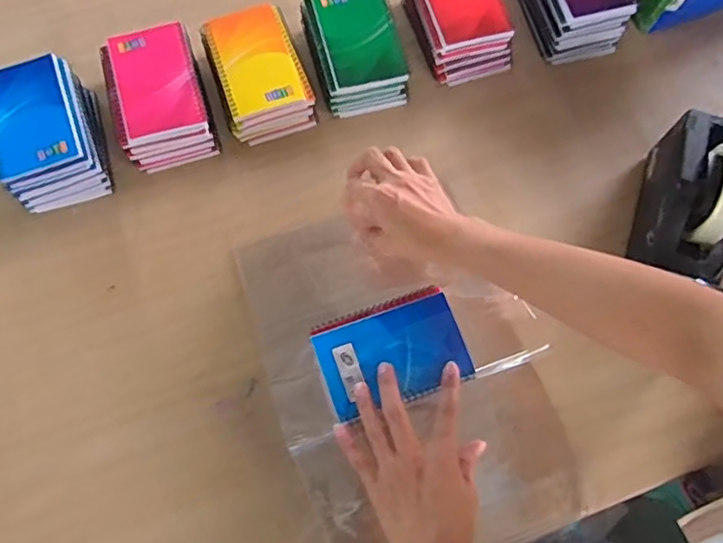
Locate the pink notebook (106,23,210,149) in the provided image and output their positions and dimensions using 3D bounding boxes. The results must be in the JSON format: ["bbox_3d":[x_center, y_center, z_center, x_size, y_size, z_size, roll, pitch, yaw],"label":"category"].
[{"bbox_3d":[-0.215,-0.200,0.623,0.082,0.016,0.126,-17,73,-7],"label":"pink notebook"}]

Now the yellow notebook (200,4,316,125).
[{"bbox_3d":[-0.116,-0.234,0.656,0.091,0.015,0.136,-20,73,-8],"label":"yellow notebook"}]

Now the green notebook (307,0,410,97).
[{"bbox_3d":[-0.005,-0.266,0.669,0.088,0.015,0.131,-13,72,-6],"label":"green notebook"}]

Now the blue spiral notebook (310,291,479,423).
[{"bbox_3d":[0.030,0.076,0.539,0.130,0.006,0.082,-19,73,-8],"label":"blue spiral notebook"}]

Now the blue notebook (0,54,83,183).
[{"bbox_3d":[-0.337,-0.155,0.597,0.083,0.009,0.125,-19,73,-8],"label":"blue notebook"}]

